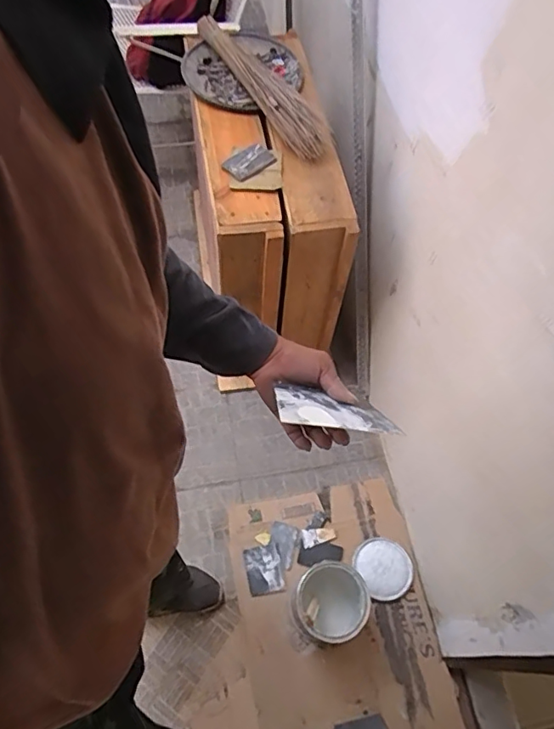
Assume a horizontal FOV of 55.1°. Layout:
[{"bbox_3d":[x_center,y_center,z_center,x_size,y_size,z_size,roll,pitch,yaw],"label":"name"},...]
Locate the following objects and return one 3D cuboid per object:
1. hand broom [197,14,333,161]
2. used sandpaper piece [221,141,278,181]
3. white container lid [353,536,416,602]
[{"bbox_3d":[-0.036,-0.674,1.266,0.088,0.081,0.524,-27,67,-17],"label":"hand broom"},{"bbox_3d":[-0.063,-0.458,1.192,0.075,0.011,0.123,40,67,16],"label":"used sandpaper piece"},{"bbox_3d":[0.283,0.534,1.399,0.140,0.017,0.153,2,62,-3],"label":"white container lid"}]

